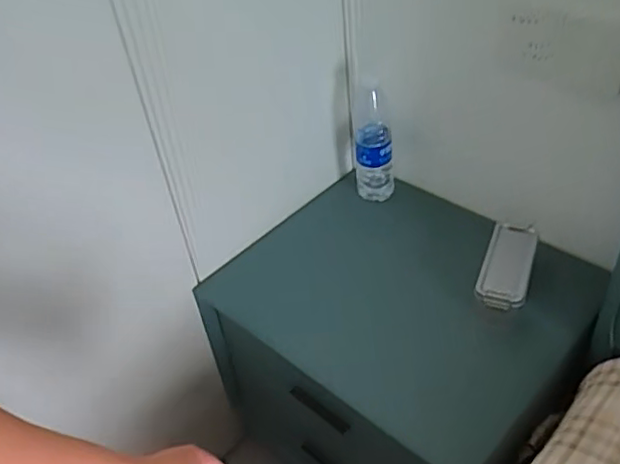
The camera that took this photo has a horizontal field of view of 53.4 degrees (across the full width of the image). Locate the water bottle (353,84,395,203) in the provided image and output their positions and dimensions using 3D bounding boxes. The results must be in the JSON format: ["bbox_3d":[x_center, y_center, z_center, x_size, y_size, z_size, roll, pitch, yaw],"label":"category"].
[{"bbox_3d":[0.104,-0.139,1.003,0.066,0.194,0.060,-4,40,5],"label":"water bottle"}]

